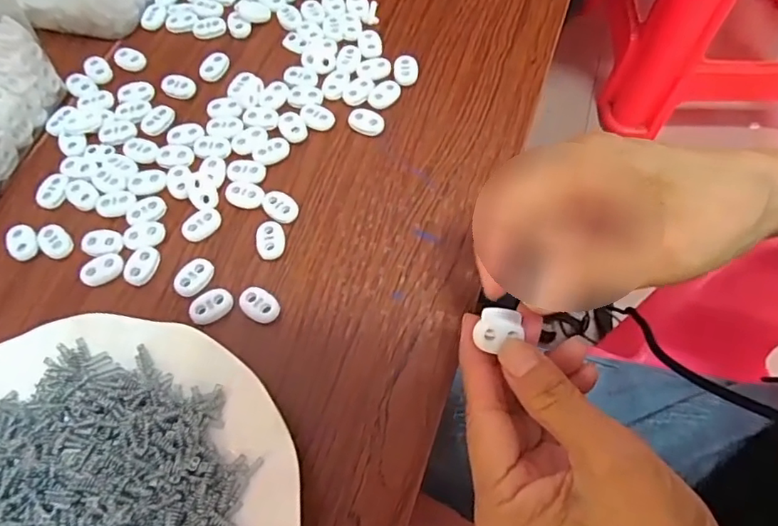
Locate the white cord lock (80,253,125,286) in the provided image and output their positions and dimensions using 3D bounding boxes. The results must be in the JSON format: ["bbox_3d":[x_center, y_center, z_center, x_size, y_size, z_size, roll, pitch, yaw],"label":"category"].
[{"bbox_3d":[-0.157,0.003,0.305,0.023,0.004,0.016,-25,65,-10],"label":"white cord lock"}]

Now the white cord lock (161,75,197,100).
[{"bbox_3d":[-0.138,-0.115,0.364,0.023,0.006,0.014,17,66,11],"label":"white cord lock"}]

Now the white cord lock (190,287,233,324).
[{"bbox_3d":[-0.093,0.022,0.291,0.023,0.004,0.017,-33,67,-13],"label":"white cord lock"}]

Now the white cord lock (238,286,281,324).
[{"bbox_3d":[-0.068,0.021,0.290,0.022,0.004,0.016,28,68,15],"label":"white cord lock"}]

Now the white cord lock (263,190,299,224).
[{"bbox_3d":[-0.062,-0.032,0.318,0.022,0.004,0.016,36,70,18],"label":"white cord lock"}]

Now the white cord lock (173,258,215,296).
[{"bbox_3d":[-0.104,0.007,0.299,0.015,0.004,0.023,41,72,20],"label":"white cord lock"}]

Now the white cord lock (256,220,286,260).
[{"bbox_3d":[-0.066,-0.013,0.309,0.015,0.004,0.023,-1,64,2],"label":"white cord lock"}]

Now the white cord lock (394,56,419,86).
[{"bbox_3d":[0.011,-0.125,0.360,0.015,0.006,0.022,-5,64,0],"label":"white cord lock"}]

